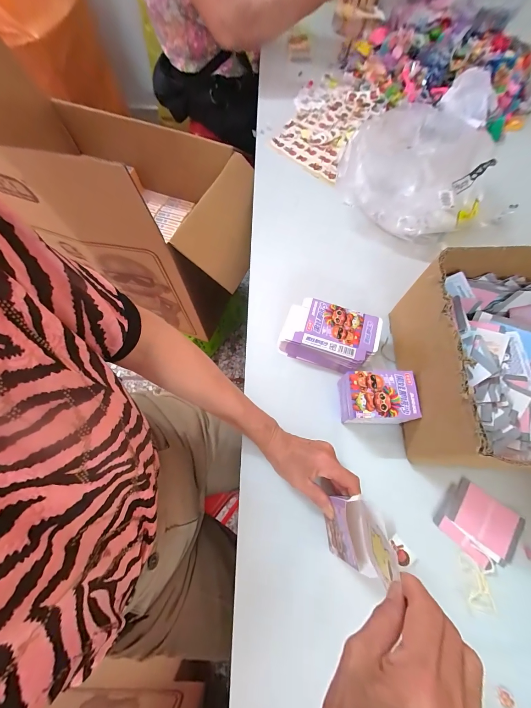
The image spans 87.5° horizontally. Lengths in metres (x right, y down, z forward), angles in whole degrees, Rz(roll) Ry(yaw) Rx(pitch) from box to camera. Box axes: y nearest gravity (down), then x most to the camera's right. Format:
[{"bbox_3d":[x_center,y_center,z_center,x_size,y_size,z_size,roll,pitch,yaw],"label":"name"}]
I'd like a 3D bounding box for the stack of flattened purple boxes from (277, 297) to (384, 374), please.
[{"bbox_3d":[0.106,-0.031,0.463,0.150,0.047,0.096,20,67,5],"label":"stack of flattened purple boxes"}]

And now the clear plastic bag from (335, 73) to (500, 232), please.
[{"bbox_3d":[0.315,-0.379,0.542,0.251,0.137,0.275,34,69,11],"label":"clear plastic bag"}]

